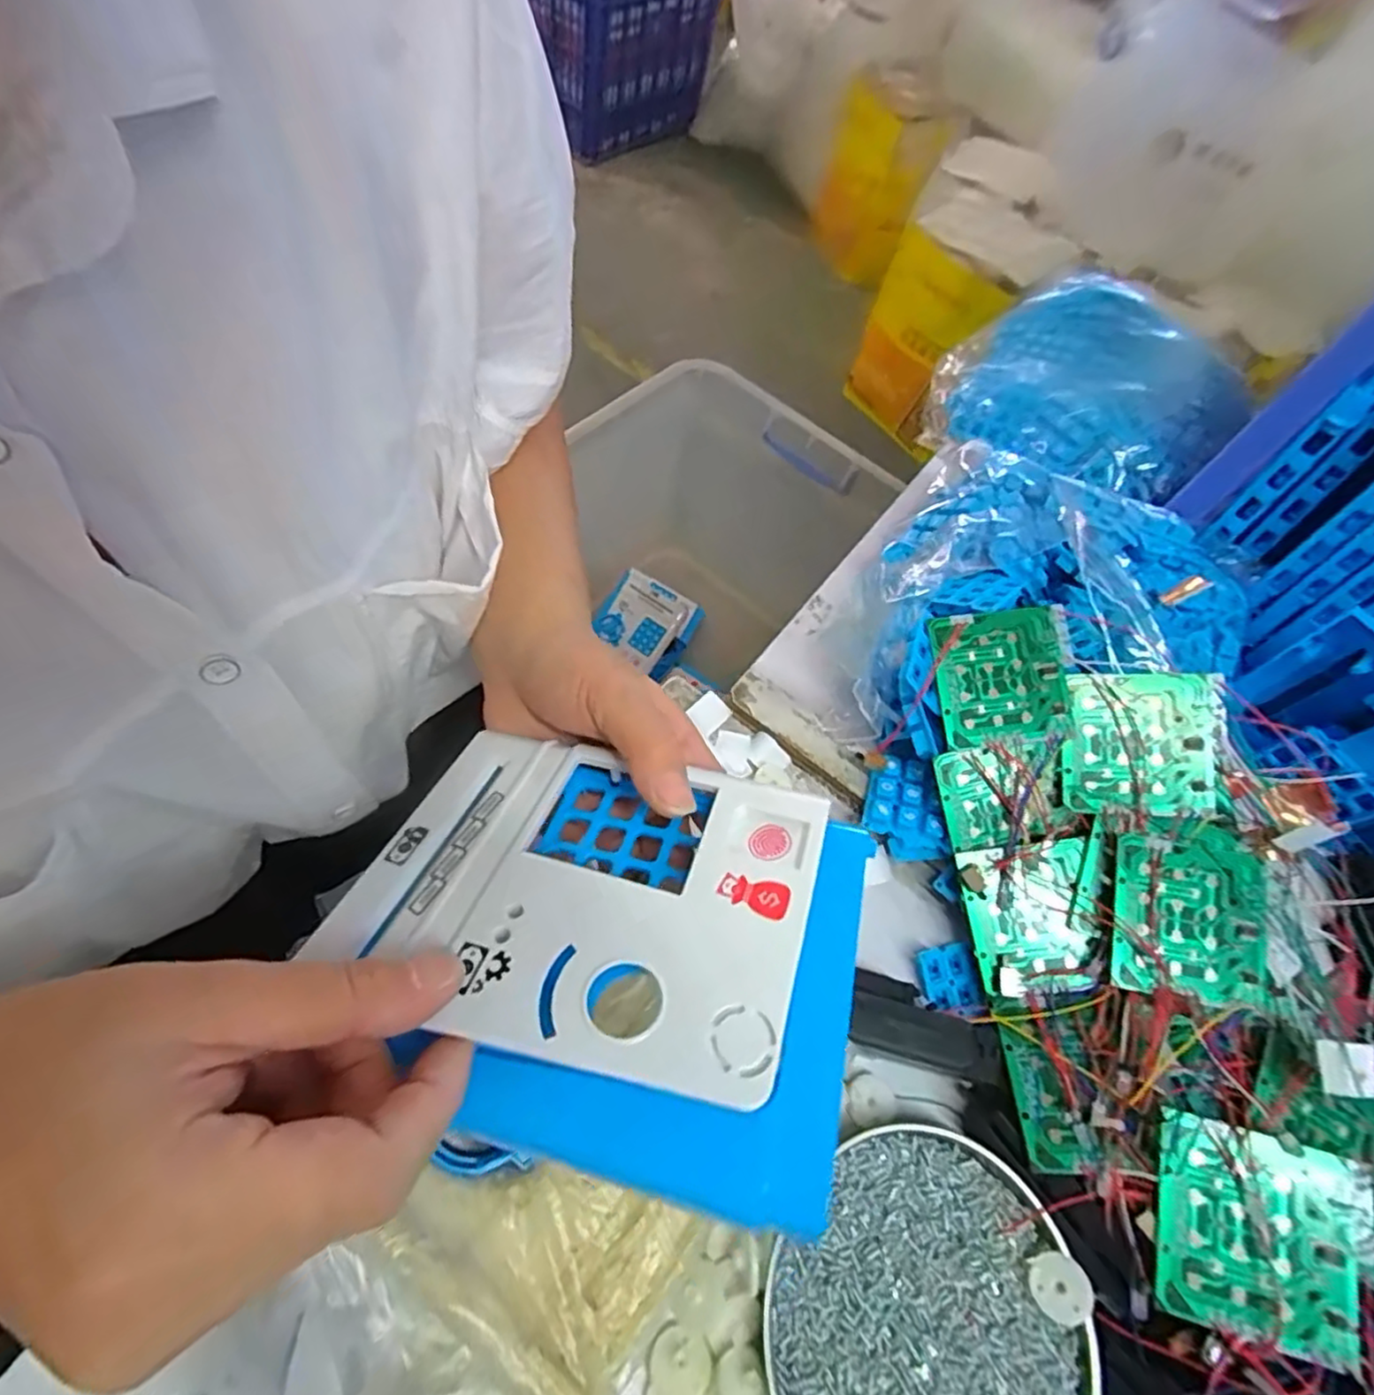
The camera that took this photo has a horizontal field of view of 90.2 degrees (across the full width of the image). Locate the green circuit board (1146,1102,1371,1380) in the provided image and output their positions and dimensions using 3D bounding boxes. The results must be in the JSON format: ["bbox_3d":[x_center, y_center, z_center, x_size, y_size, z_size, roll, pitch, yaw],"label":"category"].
[{"bbox_3d":[0.227,0.214,0.273,0.070,0.004,0.071,10,73,14],"label":"green circuit board"}]

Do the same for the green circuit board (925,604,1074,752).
[{"bbox_3d":[0.169,-0.012,0.365,0.074,0.004,0.070,-9,80,-1],"label":"green circuit board"}]

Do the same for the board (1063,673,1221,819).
[{"bbox_3d":[0.233,0.024,0.351,0.068,0.004,0.072,1,83,16],"label":"board"}]

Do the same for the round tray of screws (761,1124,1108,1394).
[{"bbox_3d":[0.101,0.257,0.274,0.132,0.020,0.125,5,59,-9],"label":"round tray of screws"}]

